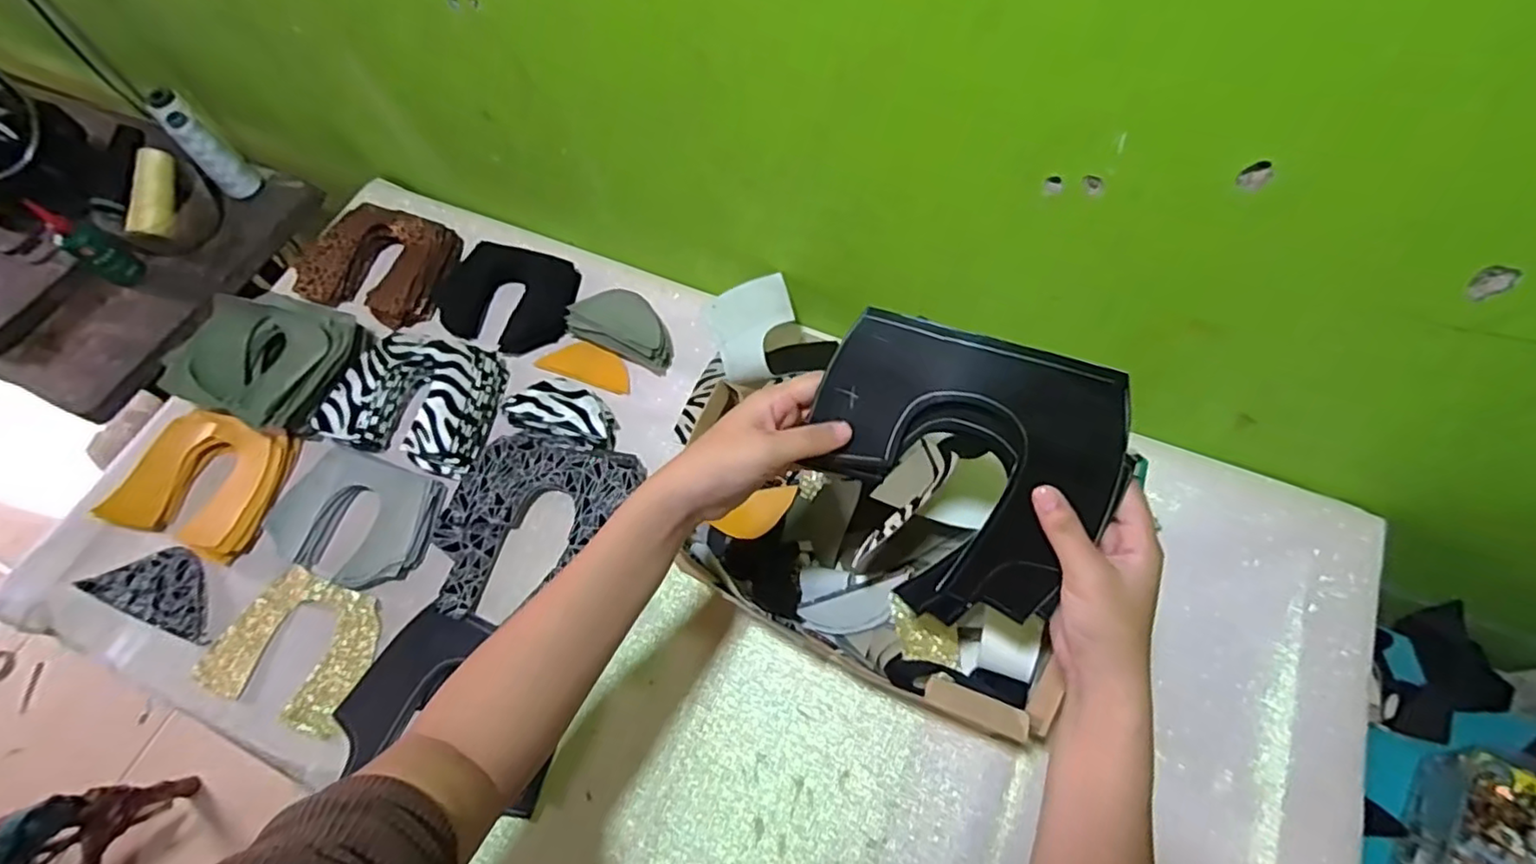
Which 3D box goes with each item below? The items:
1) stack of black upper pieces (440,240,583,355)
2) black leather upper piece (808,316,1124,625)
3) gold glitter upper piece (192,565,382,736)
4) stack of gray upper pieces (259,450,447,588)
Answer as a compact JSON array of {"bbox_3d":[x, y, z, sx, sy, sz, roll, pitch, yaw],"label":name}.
[{"bbox_3d":[-0.309,-0.157,0.767,0.167,0.036,0.125,15,66,10],"label":"stack of black upper pieces"},{"bbox_3d":[0.107,0.036,0.392,0.165,0.192,0.021,16,29,12],"label":"black leather upper piece"},{"bbox_3d":[-0.446,0.202,0.615,0.149,0.013,0.122,19,71,9],"label":"gold glitter upper piece"},{"bbox_3d":[-0.417,0.085,0.655,0.174,0.027,0.120,19,67,11],"label":"stack of gray upper pieces"}]

